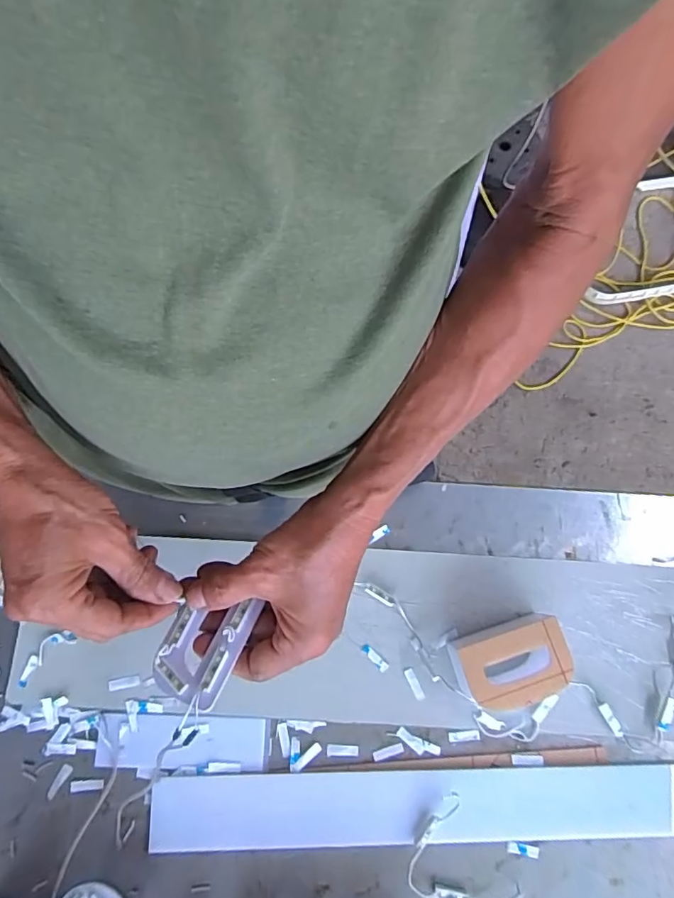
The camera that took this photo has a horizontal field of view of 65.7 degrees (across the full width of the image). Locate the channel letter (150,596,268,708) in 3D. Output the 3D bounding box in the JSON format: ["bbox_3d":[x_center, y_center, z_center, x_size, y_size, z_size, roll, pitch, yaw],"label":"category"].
[{"bbox_3d":[-0.086,0.127,0.339,0.049,0.012,0.068,19,62,20],"label":"channel letter"}]

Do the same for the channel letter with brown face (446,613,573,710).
[{"bbox_3d":[0.138,0.170,0.418,0.081,0.048,0.054,-14,77,-5],"label":"channel letter with brown face"}]

